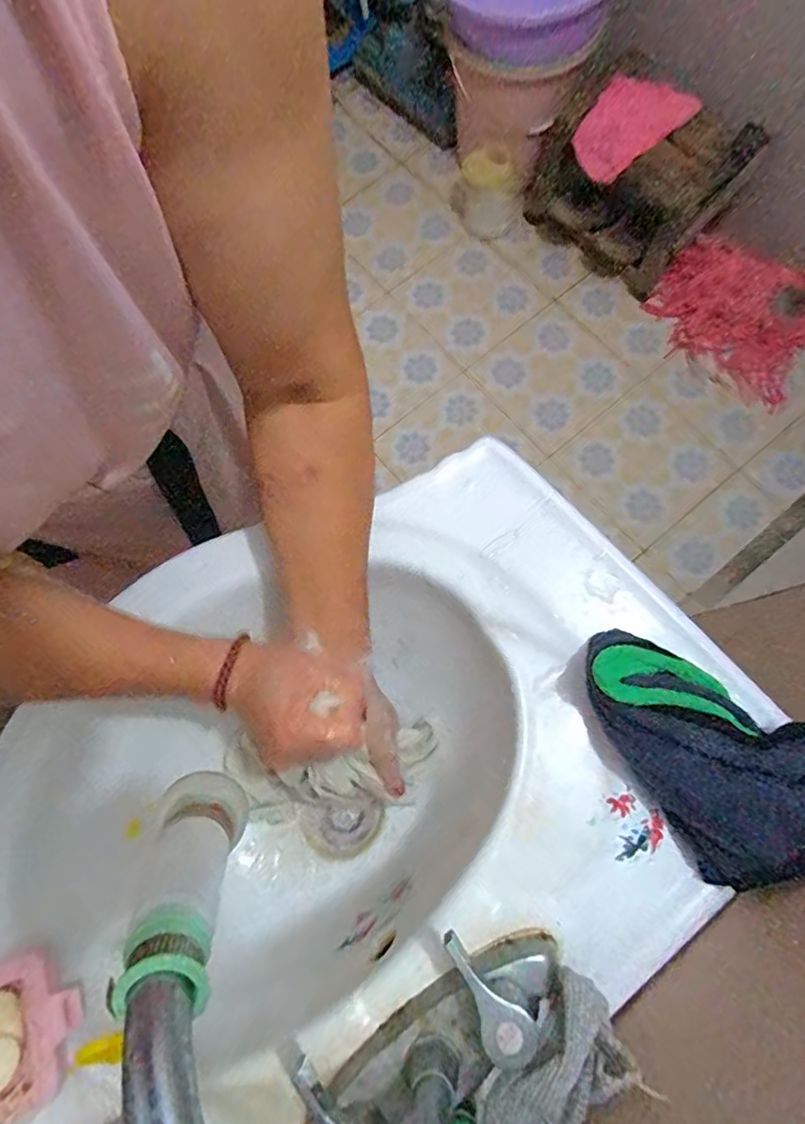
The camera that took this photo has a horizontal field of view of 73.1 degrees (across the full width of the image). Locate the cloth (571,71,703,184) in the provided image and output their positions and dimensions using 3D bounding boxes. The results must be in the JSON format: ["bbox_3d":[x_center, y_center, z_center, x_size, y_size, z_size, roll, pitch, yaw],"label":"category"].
[{"bbox_3d":[0.467,-0.902,1.116,0.031,0.303,0.155,-43,117,-8],"label":"cloth"}]

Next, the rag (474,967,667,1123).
[{"bbox_3d":[0.073,0.261,0.278,0.087,0.033,0.052,-31,77,-6],"label":"rag"}]

